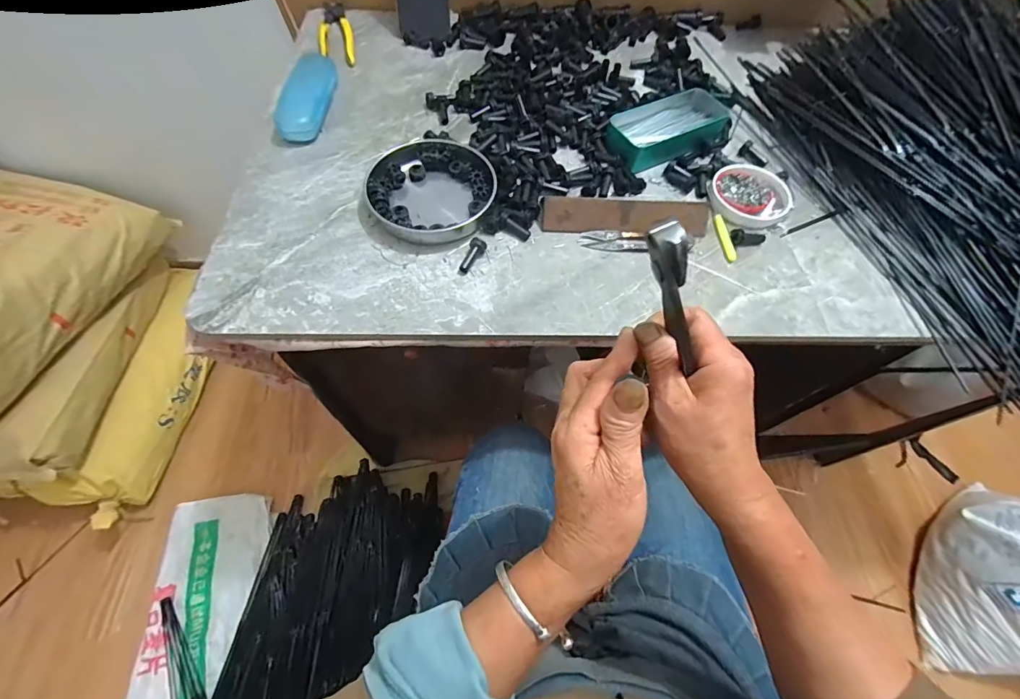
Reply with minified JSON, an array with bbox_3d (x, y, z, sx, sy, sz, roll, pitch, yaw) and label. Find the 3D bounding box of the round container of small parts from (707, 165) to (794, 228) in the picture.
[{"bbox_3d":[0.283,-0.182,0.508,0.092,0.013,0.090,1,62,-2],"label":"round container of small parts"}]

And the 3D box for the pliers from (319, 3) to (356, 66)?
[{"bbox_3d":[-0.255,-0.468,0.630,0.044,0.017,0.160,-10,63,-8],"label":"pliers"}]

